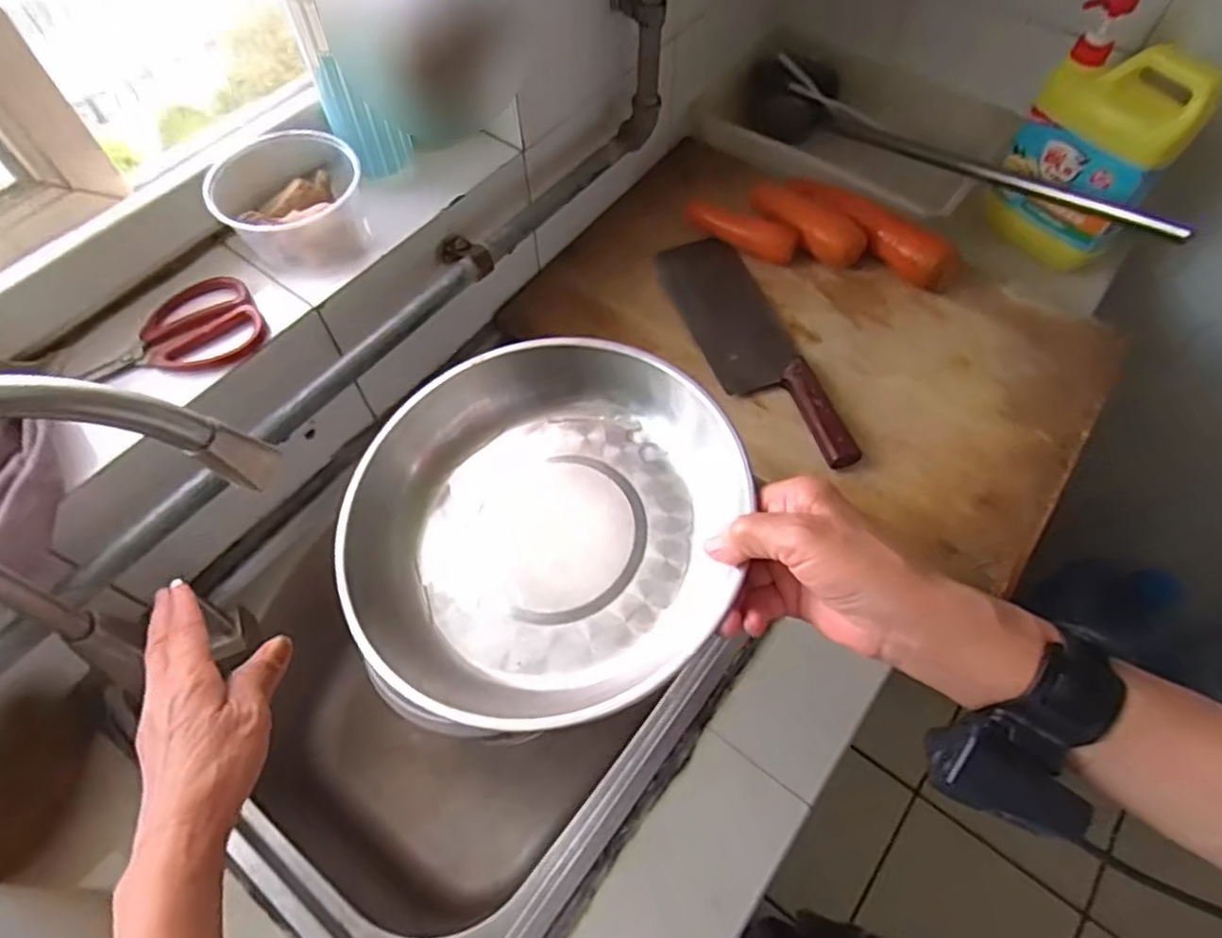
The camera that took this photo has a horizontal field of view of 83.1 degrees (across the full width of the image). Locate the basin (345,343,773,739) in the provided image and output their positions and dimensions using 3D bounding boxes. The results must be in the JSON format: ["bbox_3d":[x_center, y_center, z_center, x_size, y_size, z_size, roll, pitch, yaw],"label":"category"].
[{"bbox_3d":[-0.042,0.036,0.431,0.237,0.076,0.229,0,59,0],"label":"basin"}]

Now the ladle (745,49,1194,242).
[{"bbox_3d":[0.374,-0.364,0.797,0.506,0.105,0.068,39,66,21],"label":"ladle"}]

